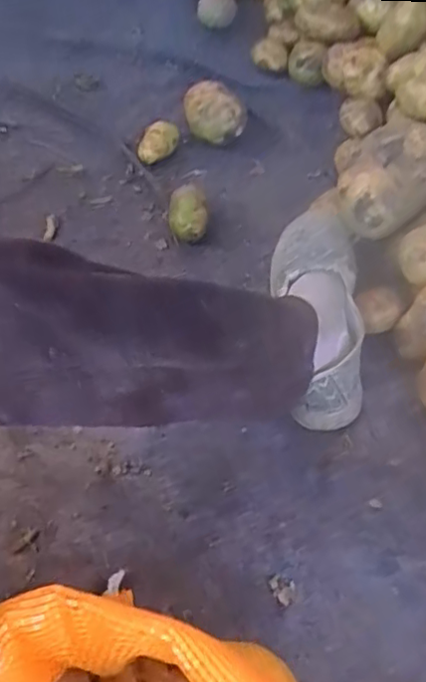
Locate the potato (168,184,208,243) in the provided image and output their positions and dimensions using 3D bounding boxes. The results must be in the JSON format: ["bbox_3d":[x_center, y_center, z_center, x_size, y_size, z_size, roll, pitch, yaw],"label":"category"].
[{"bbox_3d":[-0.030,-0.150,0.733,0.045,0.049,0.062,-3,56,1],"label":"potato"}]

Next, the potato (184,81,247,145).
[{"bbox_3d":[0.004,-0.309,0.840,0.081,0.059,0.090,-7,56,-1],"label":"potato"}]

